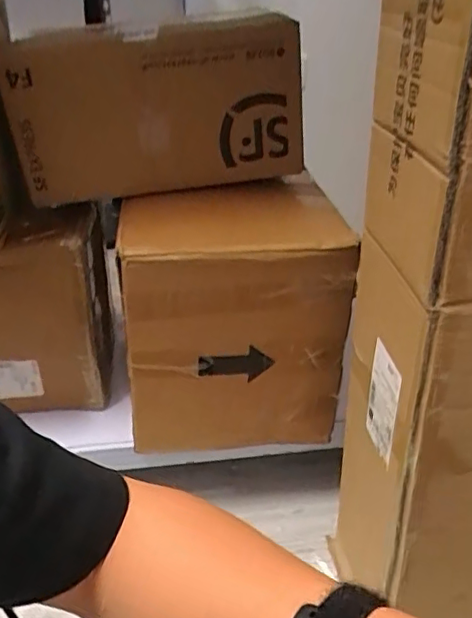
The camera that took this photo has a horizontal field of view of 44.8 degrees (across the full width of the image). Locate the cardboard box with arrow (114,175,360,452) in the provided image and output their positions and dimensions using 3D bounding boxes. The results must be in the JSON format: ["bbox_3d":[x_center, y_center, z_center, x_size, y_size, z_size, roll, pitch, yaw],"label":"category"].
[{"bbox_3d":[-0.009,0.017,0.840,0.295,0.344,0.203,-3,35,-8],"label":"cardboard box with arrow"}]

